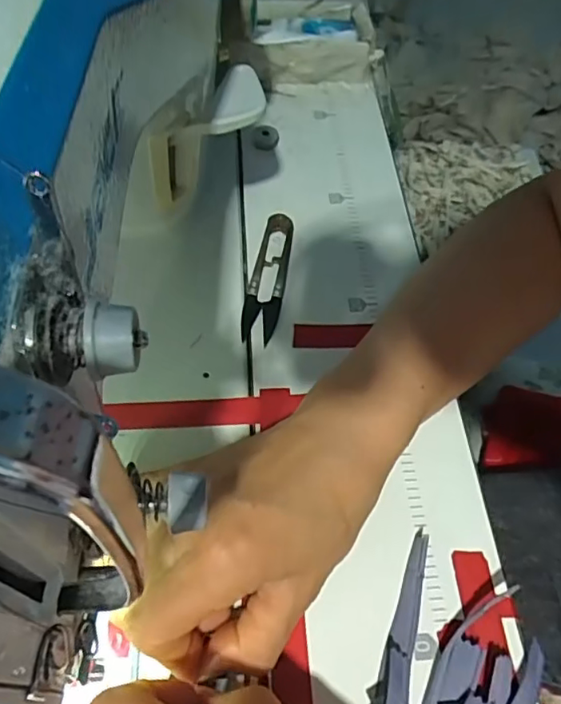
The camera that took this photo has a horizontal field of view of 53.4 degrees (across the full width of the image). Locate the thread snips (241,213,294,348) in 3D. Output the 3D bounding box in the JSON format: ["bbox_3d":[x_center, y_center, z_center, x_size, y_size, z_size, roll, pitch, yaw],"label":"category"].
[{"bbox_3d":[-0.008,-0.051,0.363,0.023,0.011,0.100,8,57,3],"label":"thread snips"}]

